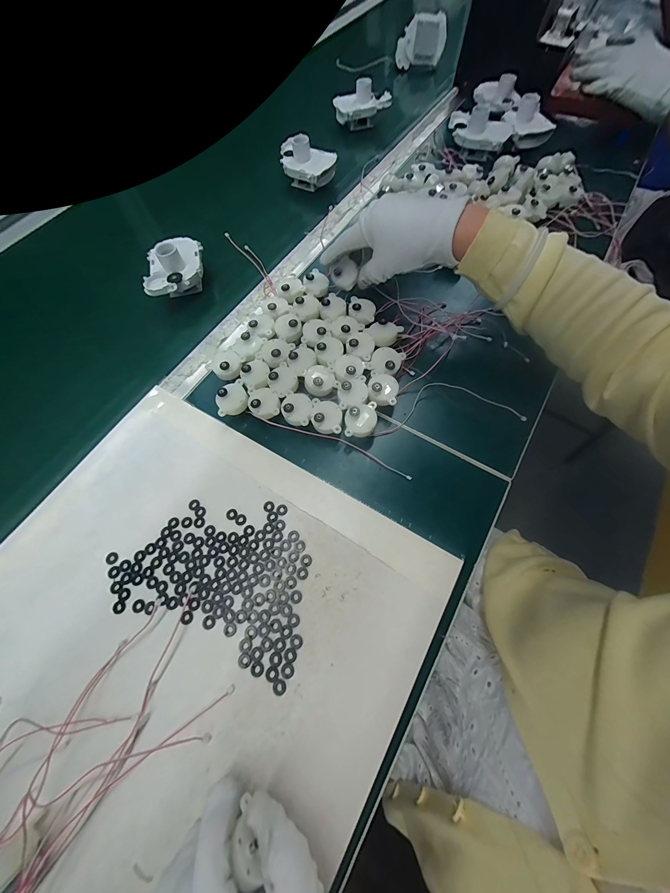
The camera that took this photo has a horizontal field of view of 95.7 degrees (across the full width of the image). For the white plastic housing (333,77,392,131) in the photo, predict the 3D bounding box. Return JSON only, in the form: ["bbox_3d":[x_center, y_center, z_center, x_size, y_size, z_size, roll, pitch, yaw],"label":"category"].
[{"bbox_3d":[0.051,-0.621,0.554,0.099,0.059,0.035,-4,66,-1],"label":"white plastic housing"}]

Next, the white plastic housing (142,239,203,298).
[{"bbox_3d":[-0.212,-0.234,0.400,0.067,0.054,0.088,-10,67,-4],"label":"white plastic housing"}]

